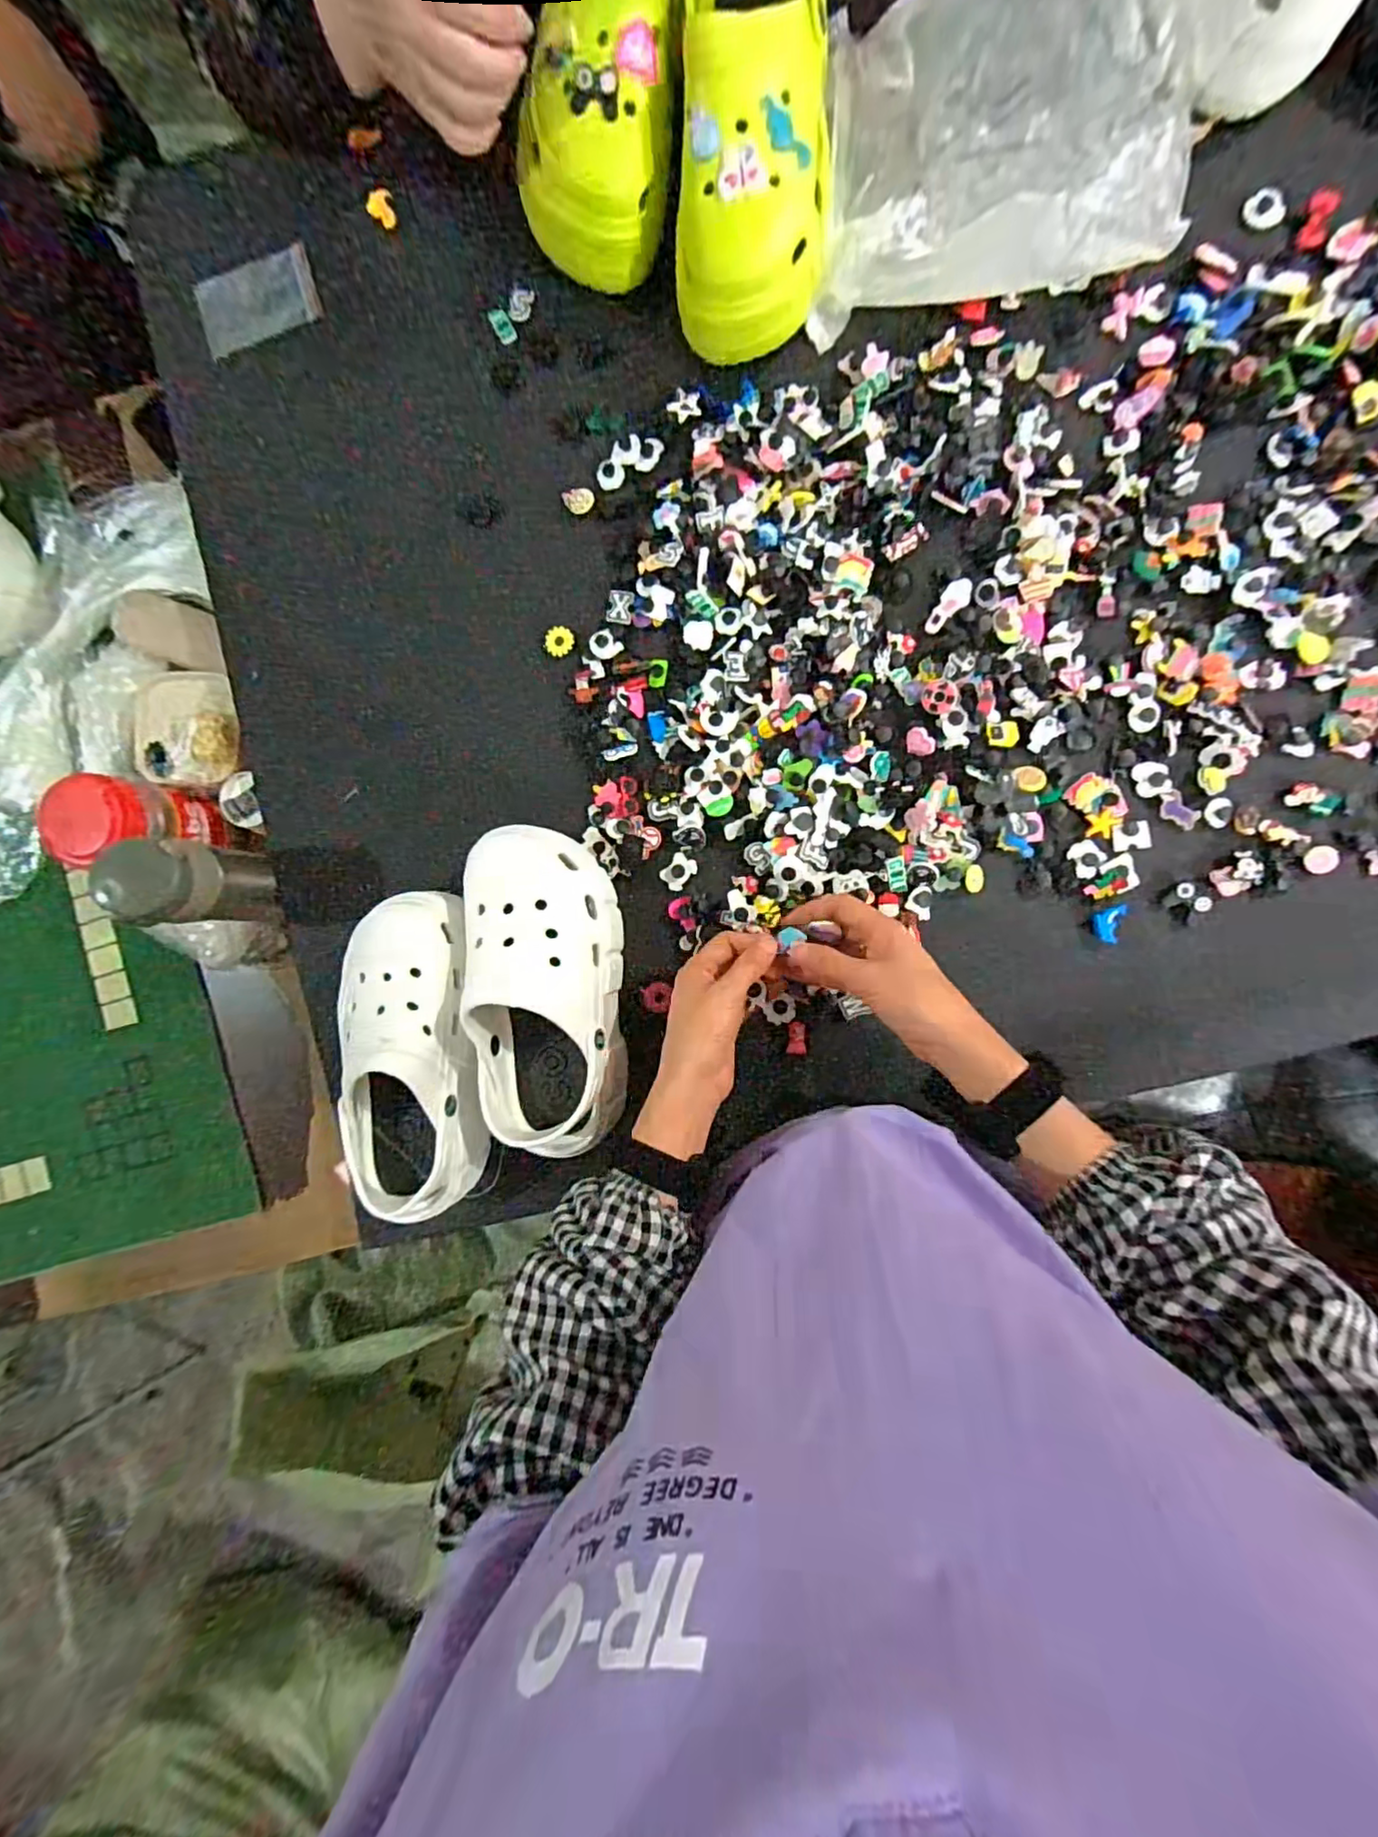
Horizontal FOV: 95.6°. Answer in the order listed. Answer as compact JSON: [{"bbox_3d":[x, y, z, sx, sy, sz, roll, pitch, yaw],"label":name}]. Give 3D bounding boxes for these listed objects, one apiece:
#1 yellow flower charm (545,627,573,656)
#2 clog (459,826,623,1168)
[{"bbox_3d":[-0.112,-0.237,0.532,0.021,0.004,0.023,0,90,6],"label":"yellow flower charm"},{"bbox_3d":[-0.107,0.050,0.482,0.099,0.107,0.236,-4,90,6],"label":"clog"}]

